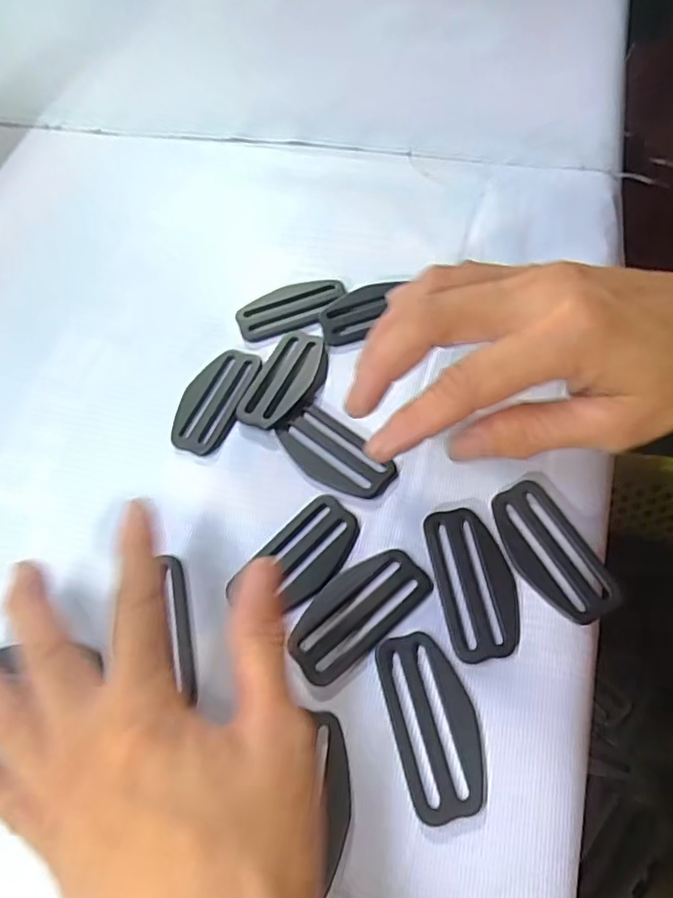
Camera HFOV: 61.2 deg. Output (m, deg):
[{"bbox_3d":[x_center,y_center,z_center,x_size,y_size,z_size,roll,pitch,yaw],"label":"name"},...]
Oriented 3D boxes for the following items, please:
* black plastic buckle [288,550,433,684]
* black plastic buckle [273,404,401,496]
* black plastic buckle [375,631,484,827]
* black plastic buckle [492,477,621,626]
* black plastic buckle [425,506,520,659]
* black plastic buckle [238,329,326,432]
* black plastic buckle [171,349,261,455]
[{"bbox_3d":[0.007,0.061,0.219,0.058,0.004,0.027,-36,66,-16],"label":"black plastic buckle"},{"bbox_3d":[-0.001,0.002,0.254,0.055,0.004,0.028,35,69,21],"label":"black plastic buckle"},{"bbox_3d":[0.034,0.095,0.199,0.029,0.004,0.059,-14,62,-5],"label":"black plastic buckle"},{"bbox_3d":[0.085,0.039,0.224,0.031,0.006,0.059,-22,63,-10],"label":"black plastic buckle"},{"bbox_3d":[0.054,0.051,0.223,0.029,0.004,0.059,-8,62,-3],"label":"black plastic buckle"},{"bbox_3d":[-0.024,-0.034,0.274,0.032,0.004,0.057,14,63,9],"label":"black plastic buckle"},{"bbox_3d":[-0.058,-0.024,0.273,0.028,0.005,0.058,14,63,9],"label":"black plastic buckle"}]

